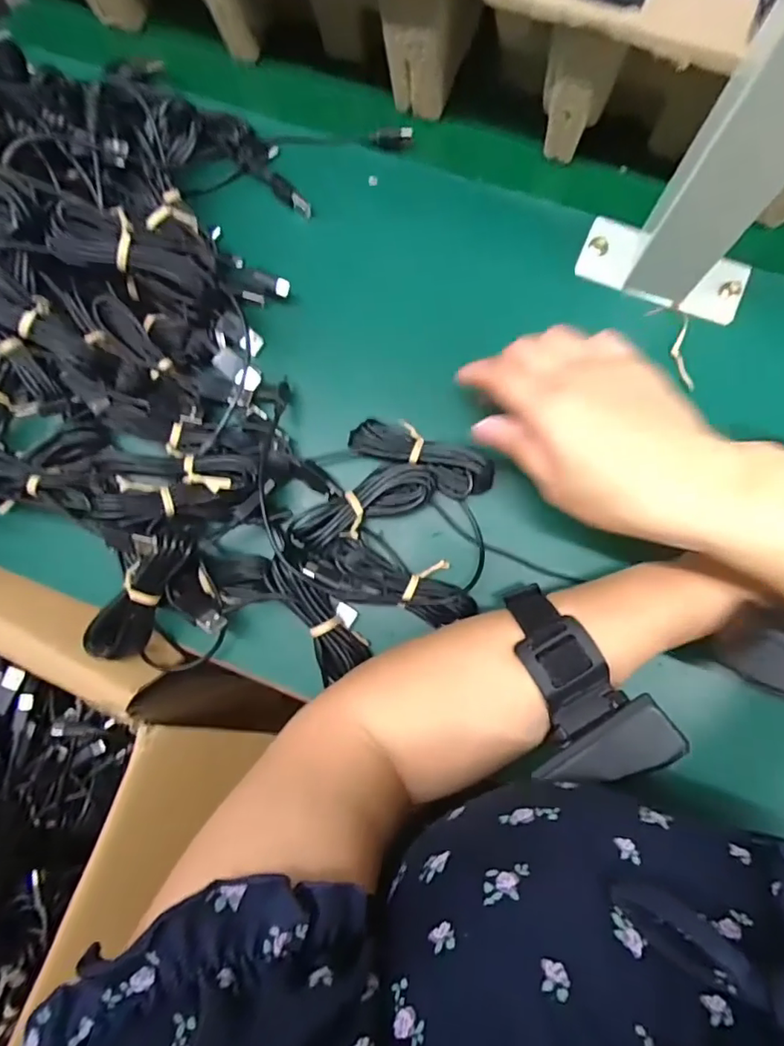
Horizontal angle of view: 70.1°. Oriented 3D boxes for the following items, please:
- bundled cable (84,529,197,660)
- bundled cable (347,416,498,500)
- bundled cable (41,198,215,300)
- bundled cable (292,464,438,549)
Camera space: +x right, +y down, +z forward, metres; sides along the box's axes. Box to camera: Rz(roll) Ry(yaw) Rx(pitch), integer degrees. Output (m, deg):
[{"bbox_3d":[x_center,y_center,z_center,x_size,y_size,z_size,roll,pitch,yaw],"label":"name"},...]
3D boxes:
[{"bbox_3d":[-0.141,0.039,0.314,0.024,0.023,0.084,36,103,9],"label":"bundled cable"},{"bbox_3d":[0.019,-0.041,0.343,0.087,0.020,0.028,25,86,9],"label":"bundled cable"},{"bbox_3d":[-0.143,-0.152,0.313,0.086,0.016,0.032,16,85,-12],"label":"bundled cable"},{"bbox_3d":[-0.018,-0.010,0.339,0.091,0.028,0.032,-23,81,3],"label":"bundled cable"}]

